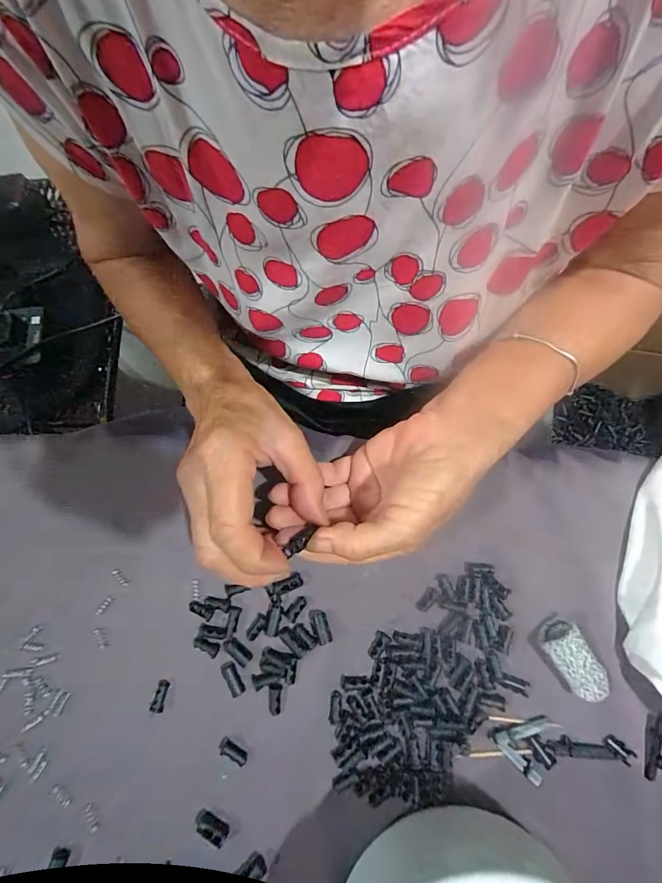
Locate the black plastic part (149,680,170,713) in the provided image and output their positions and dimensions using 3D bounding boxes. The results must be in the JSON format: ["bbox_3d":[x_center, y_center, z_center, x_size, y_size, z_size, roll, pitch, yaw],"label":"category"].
[{"bbox_3d":[-0.109,0.163,0.246,0.007,0.006,0.018,8,76,3],"label":"black plastic part"}]

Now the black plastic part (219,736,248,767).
[{"bbox_3d":[-0.061,0.192,0.239,0.019,0.005,0.007,33,78,9],"label":"black plastic part"}]

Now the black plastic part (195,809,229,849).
[{"bbox_3d":[-0.071,0.230,0.229,0.021,0.005,0.011,23,77,7],"label":"black plastic part"}]

